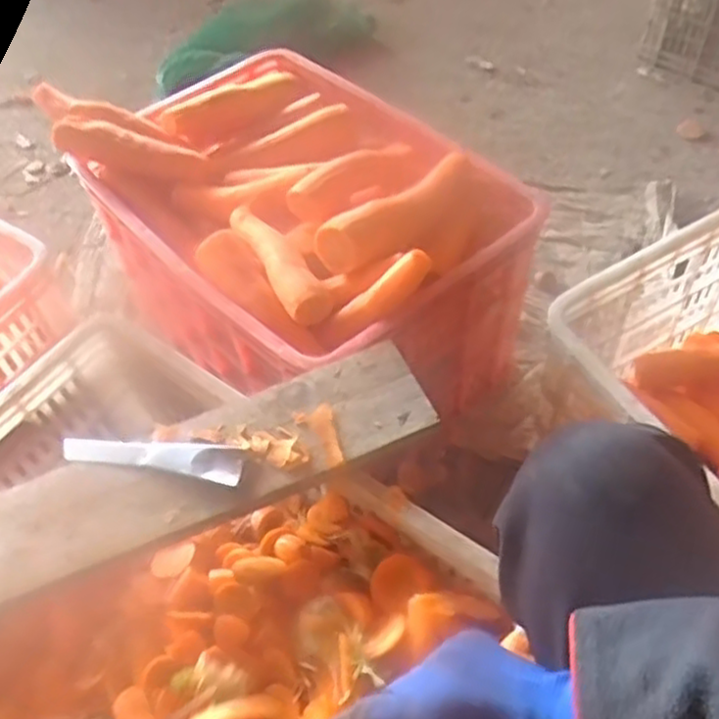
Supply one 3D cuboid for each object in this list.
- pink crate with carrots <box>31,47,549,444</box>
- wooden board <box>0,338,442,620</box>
[{"bbox_3d":[-0.077,-0.141,0.945,0.343,0.348,0.521,-38,59,-22],"label":"pink crate with carrots"},{"bbox_3d":[-0.201,0.122,0.598,0.549,0.021,0.107,-21,54,-11],"label":"wooden board"}]

